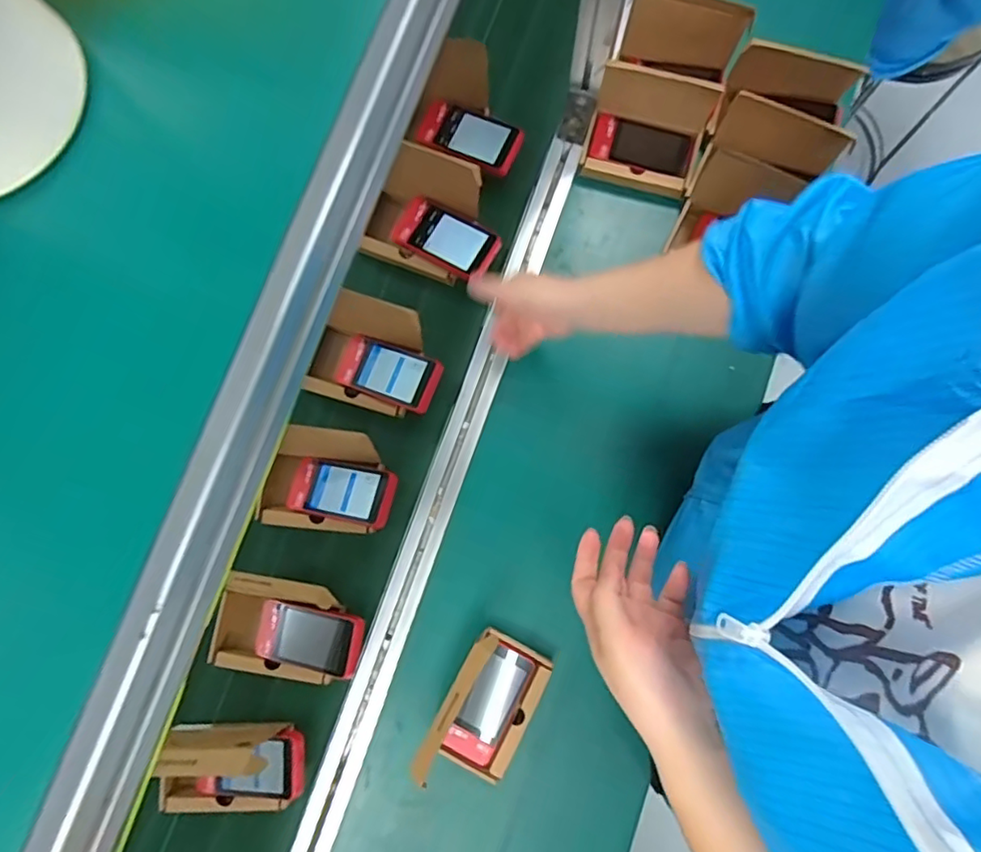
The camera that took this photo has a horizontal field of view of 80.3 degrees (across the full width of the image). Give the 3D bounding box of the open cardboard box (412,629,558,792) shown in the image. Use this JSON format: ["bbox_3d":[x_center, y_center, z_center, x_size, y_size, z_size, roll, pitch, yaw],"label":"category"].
[{"bbox_3d":[-0.002,0.286,0.582,0.093,0.121,0.134,28,84,3],"label":"open cardboard box"}]

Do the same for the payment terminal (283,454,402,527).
[{"bbox_3d":[-0.167,0.073,0.651,0.125,0.022,0.070,9,74,17],"label":"payment terminal"}]

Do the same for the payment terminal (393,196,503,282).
[{"bbox_3d":[-0.058,-0.227,0.696,0.144,0.025,0.068,31,87,15],"label":"payment terminal"}]

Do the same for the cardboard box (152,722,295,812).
[{"bbox_3d":[-0.278,0.353,0.583,0.133,0.117,0.089,3,83,0],"label":"cardboard box"}]

